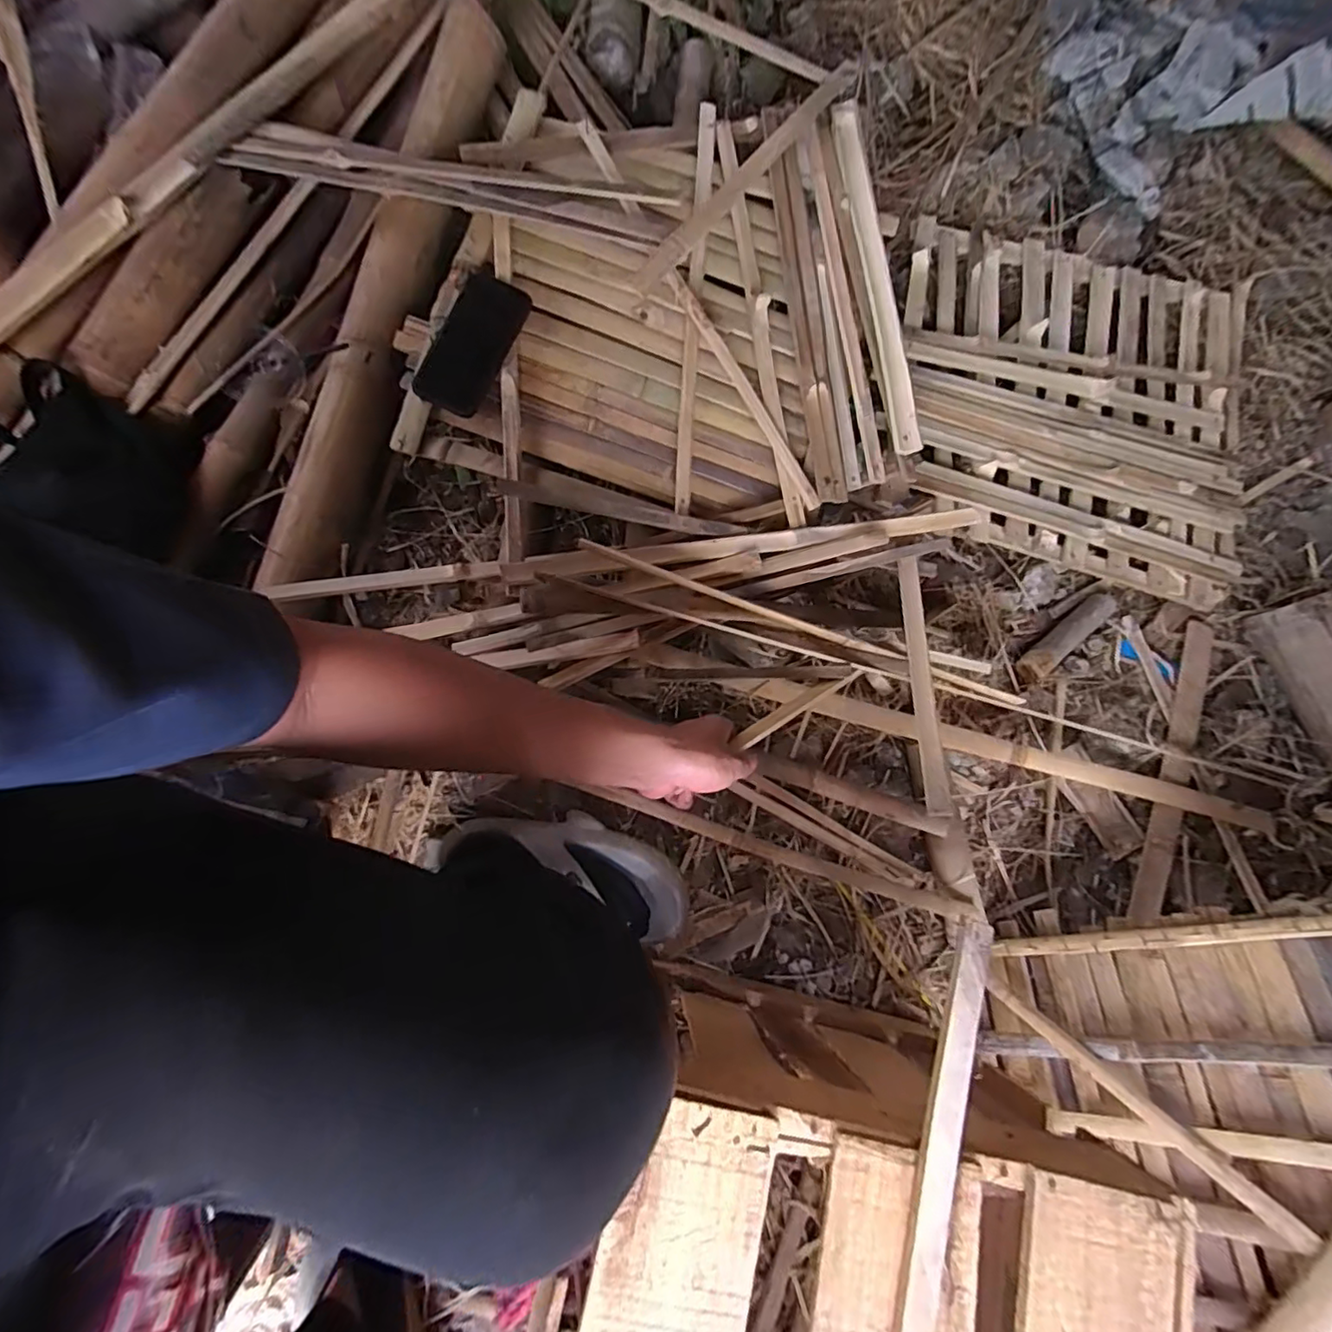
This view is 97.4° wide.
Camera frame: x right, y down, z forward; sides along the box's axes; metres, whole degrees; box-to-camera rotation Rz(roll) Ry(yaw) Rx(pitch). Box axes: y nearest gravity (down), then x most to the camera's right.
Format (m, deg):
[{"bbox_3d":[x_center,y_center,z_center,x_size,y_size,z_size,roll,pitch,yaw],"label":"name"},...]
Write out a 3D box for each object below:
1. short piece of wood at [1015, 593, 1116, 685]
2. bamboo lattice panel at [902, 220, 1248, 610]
[{"bbox_3d":[0.540,-0.041,0.781,0.187,0.028,0.036,-36,83,-12],"label":"short piece of wood"},{"bbox_3d":[0.583,-0.387,0.835,0.527,0.049,0.520,15,75,-1],"label":"bamboo lattice panel"}]

